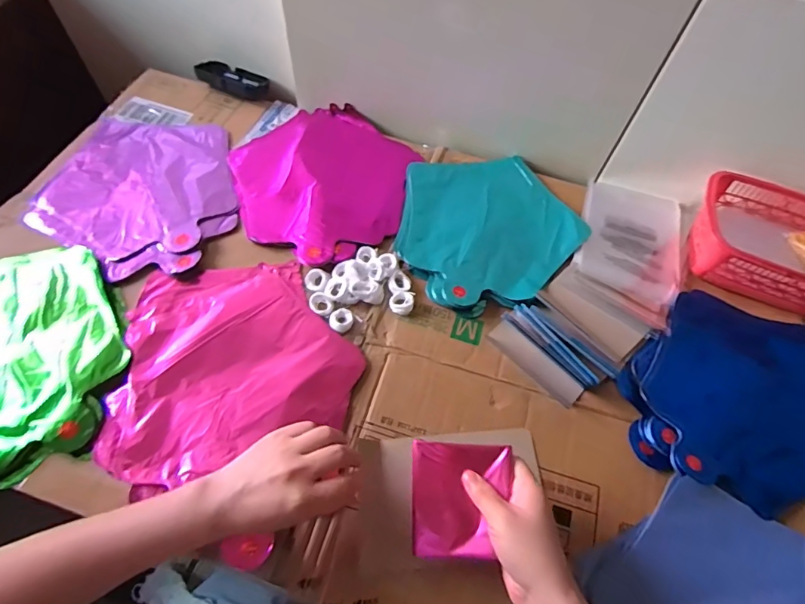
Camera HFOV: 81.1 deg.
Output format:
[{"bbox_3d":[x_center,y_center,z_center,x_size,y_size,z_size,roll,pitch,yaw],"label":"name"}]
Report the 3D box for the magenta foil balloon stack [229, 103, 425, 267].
[{"bbox_3d":[-0.103,-0.165,0.625,0.242,0.013,0.242,41,65,18],"label":"magenta foil balloon stack"}]

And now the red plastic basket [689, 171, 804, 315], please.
[{"bbox_3d":[0.462,-0.070,0.579,0.215,0.070,0.147,21,61,8],"label":"red plastic basket"}]

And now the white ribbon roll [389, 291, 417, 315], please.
[{"bbox_3d":[-0.001,0.000,0.532,0.027,0.008,0.027,2,60,-3],"label":"white ribbon roll"}]

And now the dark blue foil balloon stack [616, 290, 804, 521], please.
[{"bbox_3d":[0.367,0.101,0.502,0.239,0.025,0.221,21,61,8],"label":"dark blue foil balloon stack"}]

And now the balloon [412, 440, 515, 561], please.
[{"bbox_3d":[0.049,0.172,0.407,0.083,0.007,0.092,-1,71,14],"label":"balloon"}]

